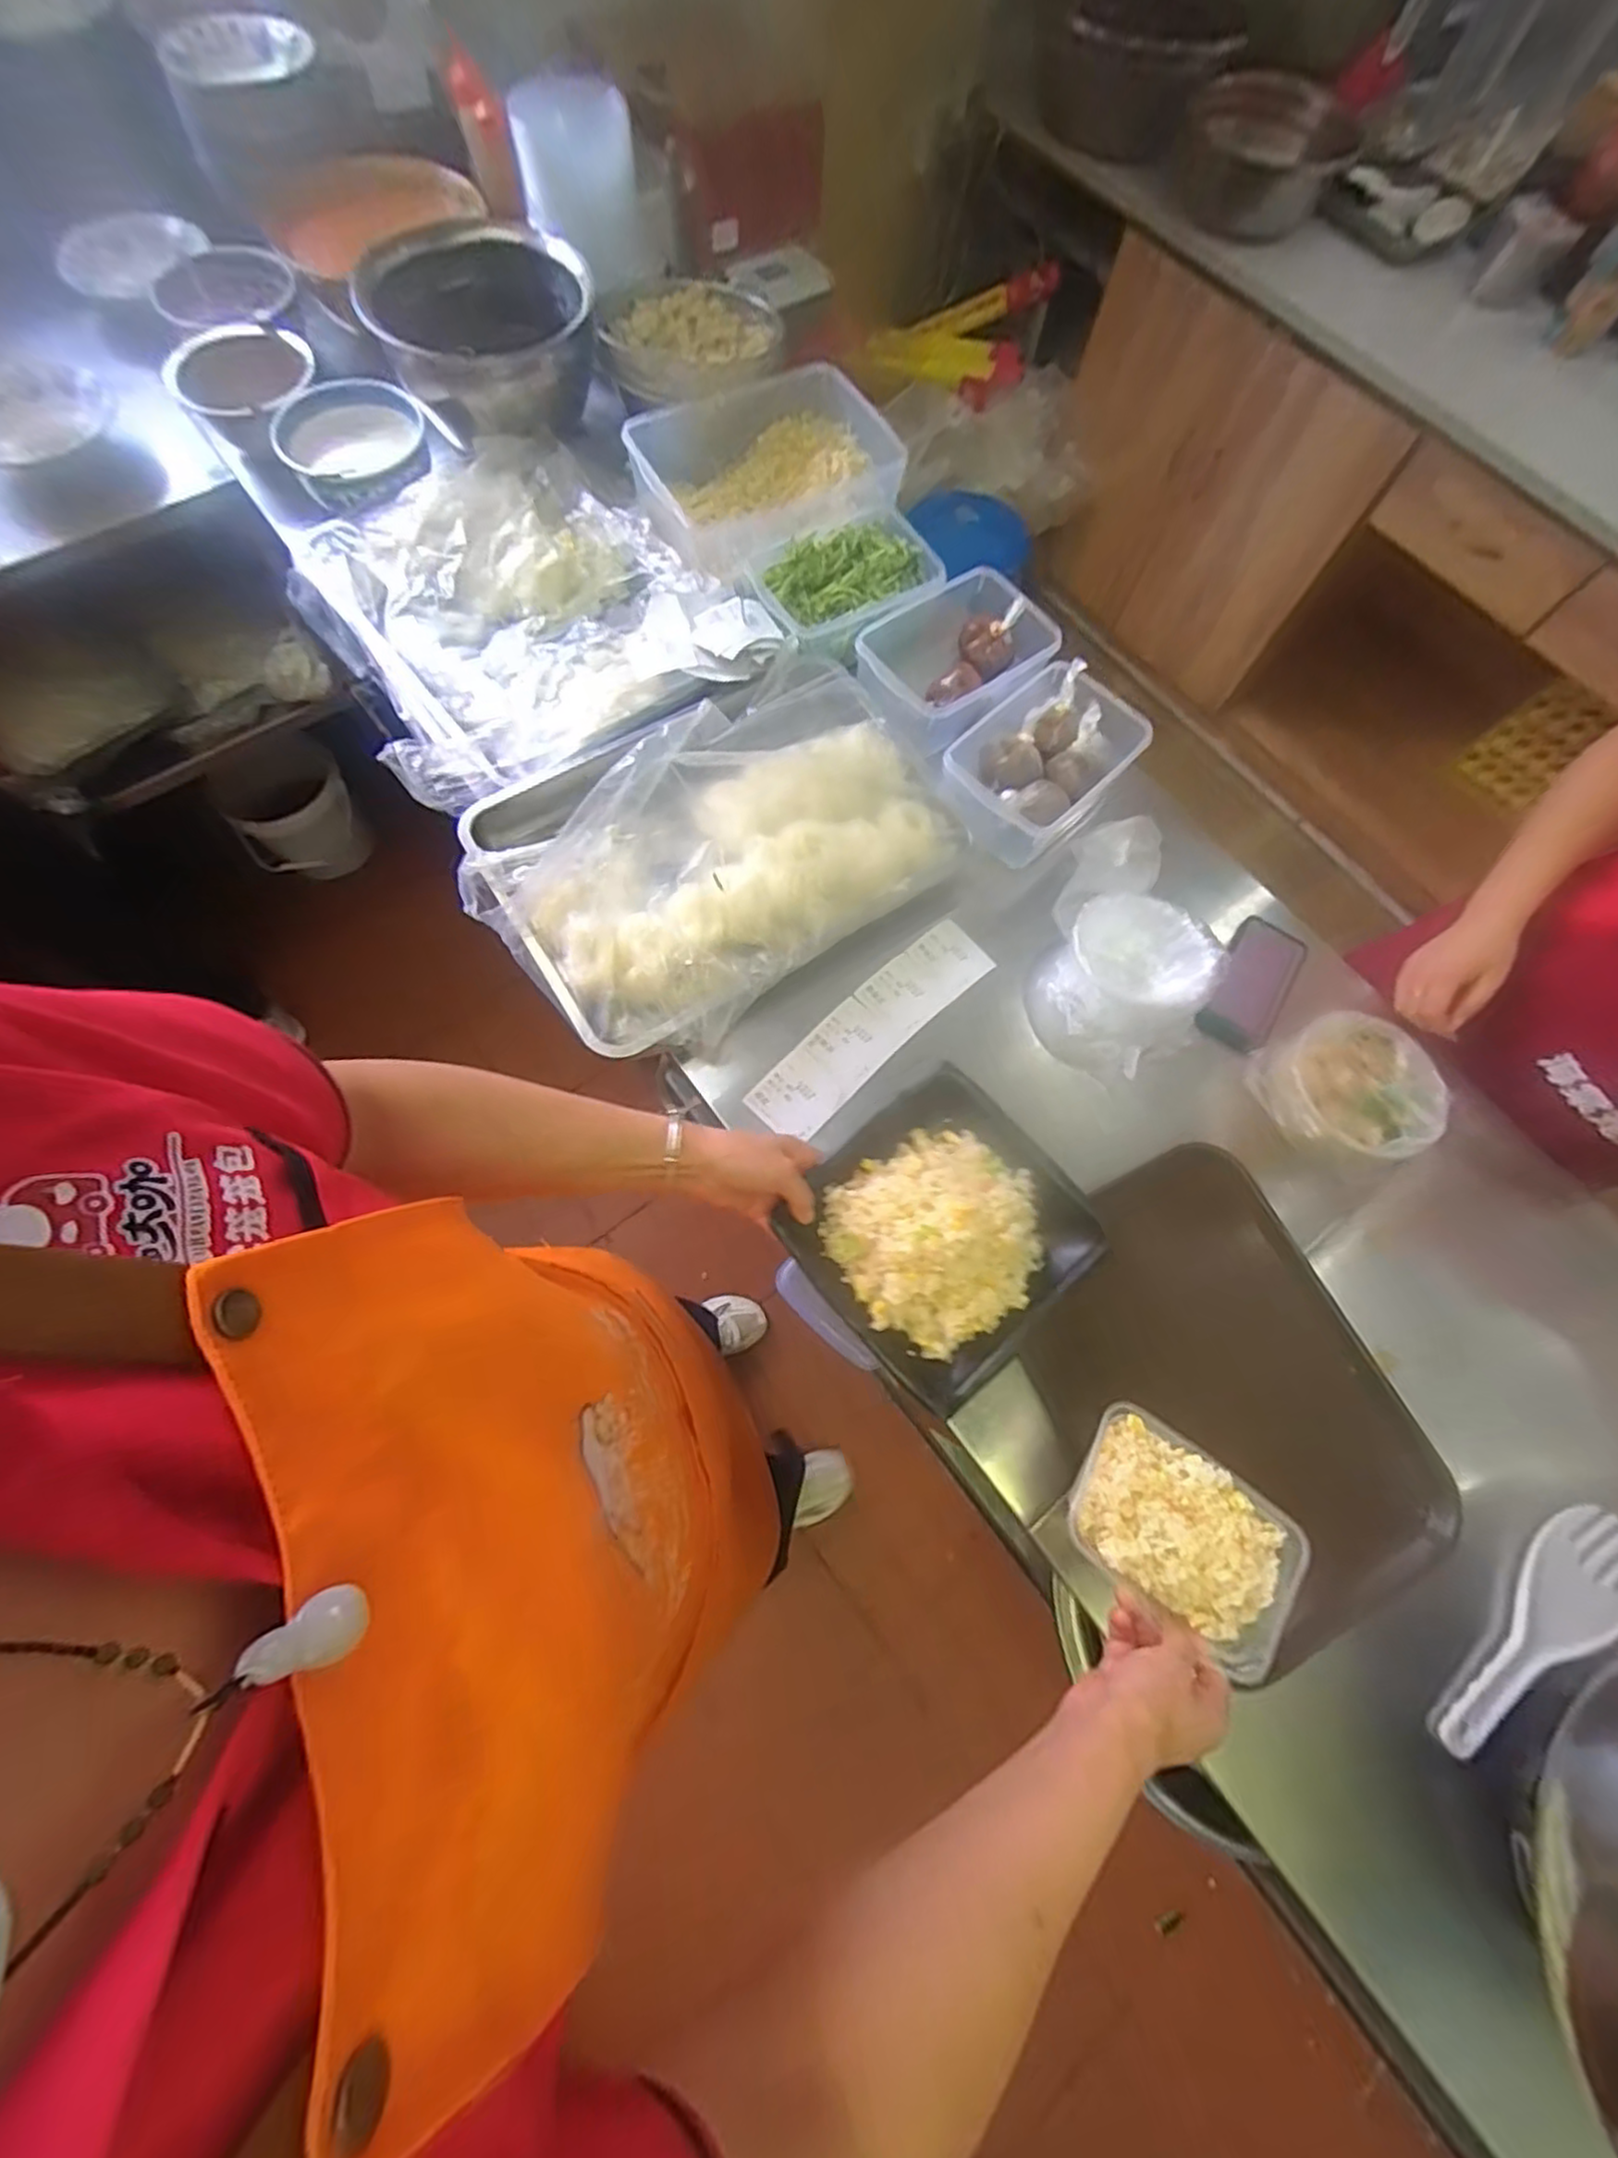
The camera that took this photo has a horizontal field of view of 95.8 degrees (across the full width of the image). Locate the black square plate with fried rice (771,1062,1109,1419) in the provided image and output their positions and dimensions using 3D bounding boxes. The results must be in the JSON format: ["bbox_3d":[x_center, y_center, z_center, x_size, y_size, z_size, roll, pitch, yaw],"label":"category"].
[{"bbox_3d":[0.109,0.121,0.592,0.206,0.059,0.200,-40,74,-16],"label":"black square plate with fried rice"}]

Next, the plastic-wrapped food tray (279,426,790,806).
[{"bbox_3d":[-0.350,-0.572,0.886,0.448,0.119,0.487,-32,72,-13],"label":"plastic-wrapped food tray"}]

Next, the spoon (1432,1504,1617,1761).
[{"bbox_3d":[0.624,0.474,0.618,0.248,0.029,0.067,-38,74,-15],"label":"spoon"}]

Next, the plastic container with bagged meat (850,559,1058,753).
[{"bbox_3d":[0.176,-0.508,0.921,0.218,0.106,0.172,-34,73,-14],"label":"plastic container with bagged meat"}]

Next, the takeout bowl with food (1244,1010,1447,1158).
[{"bbox_3d":[0.531,0.010,0.727,0.156,0.061,0.144,1,68,-1],"label":"takeout bowl with food"}]

